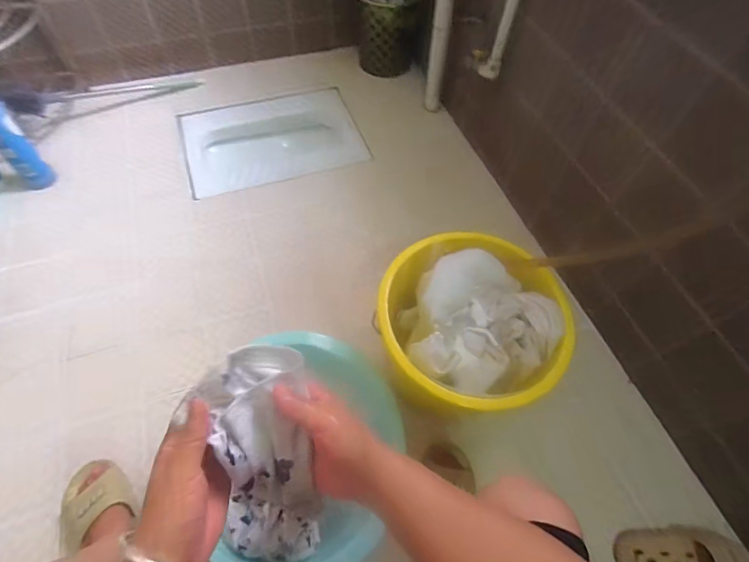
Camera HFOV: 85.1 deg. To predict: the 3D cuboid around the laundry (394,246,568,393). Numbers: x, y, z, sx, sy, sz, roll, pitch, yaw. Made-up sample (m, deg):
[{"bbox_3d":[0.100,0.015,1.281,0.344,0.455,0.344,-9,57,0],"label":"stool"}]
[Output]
[{"bbox_3d":[0.162,0.074,0.689,0.241,0.099,0.235,2,59,-3],"label":"laundry"}]

